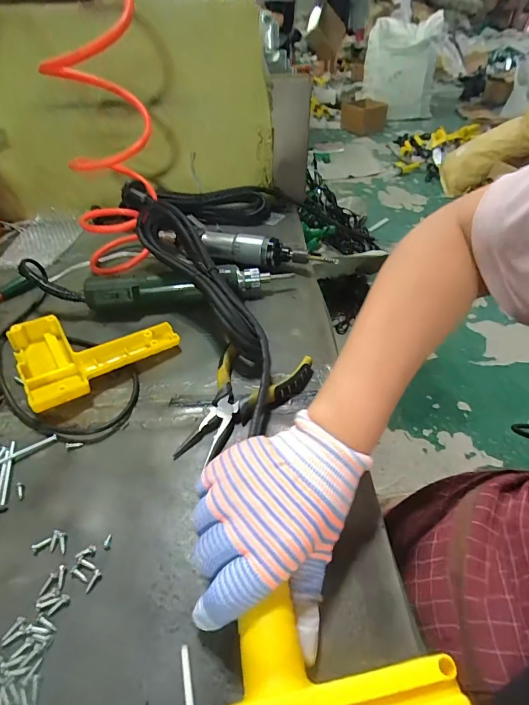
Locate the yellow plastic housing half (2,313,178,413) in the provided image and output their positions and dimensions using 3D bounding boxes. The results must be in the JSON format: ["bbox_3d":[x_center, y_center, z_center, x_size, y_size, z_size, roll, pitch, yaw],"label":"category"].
[{"bbox_3d":[-0.183,-0.011,0.405,0.149,0.031,0.111,-31,52,-26],"label":"yellow plastic housing half"}]

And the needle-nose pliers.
[{"bbox_3d":[-0.013,0.047,0.352,0.089,0.018,0.127,12,46,13],"label":"needle-nose pliers"}]

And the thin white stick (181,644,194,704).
[{"bbox_3d":[-0.044,0.193,0.217,0.005,0.004,0.041,-12,46,-10],"label":"thin white stick"}]

